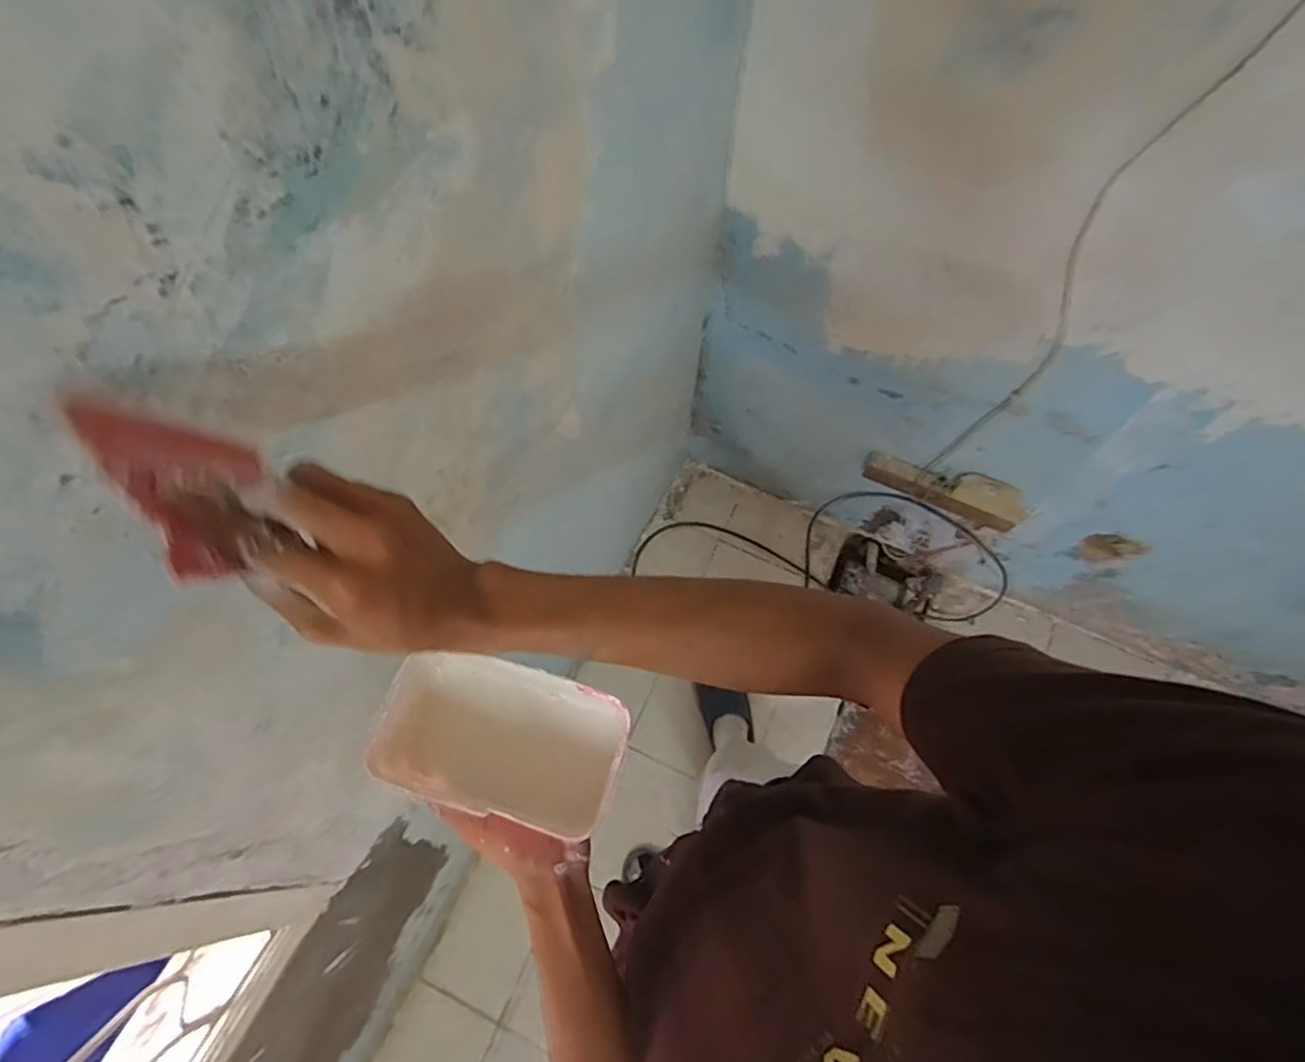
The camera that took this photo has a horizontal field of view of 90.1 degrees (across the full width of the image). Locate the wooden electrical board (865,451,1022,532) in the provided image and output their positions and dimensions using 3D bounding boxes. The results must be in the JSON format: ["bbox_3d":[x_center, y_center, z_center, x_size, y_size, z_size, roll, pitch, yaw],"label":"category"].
[{"bbox_3d":[0.660,-0.098,1.480,0.350,0.150,0.028,24,66,9],"label":"wooden electrical board"}]

